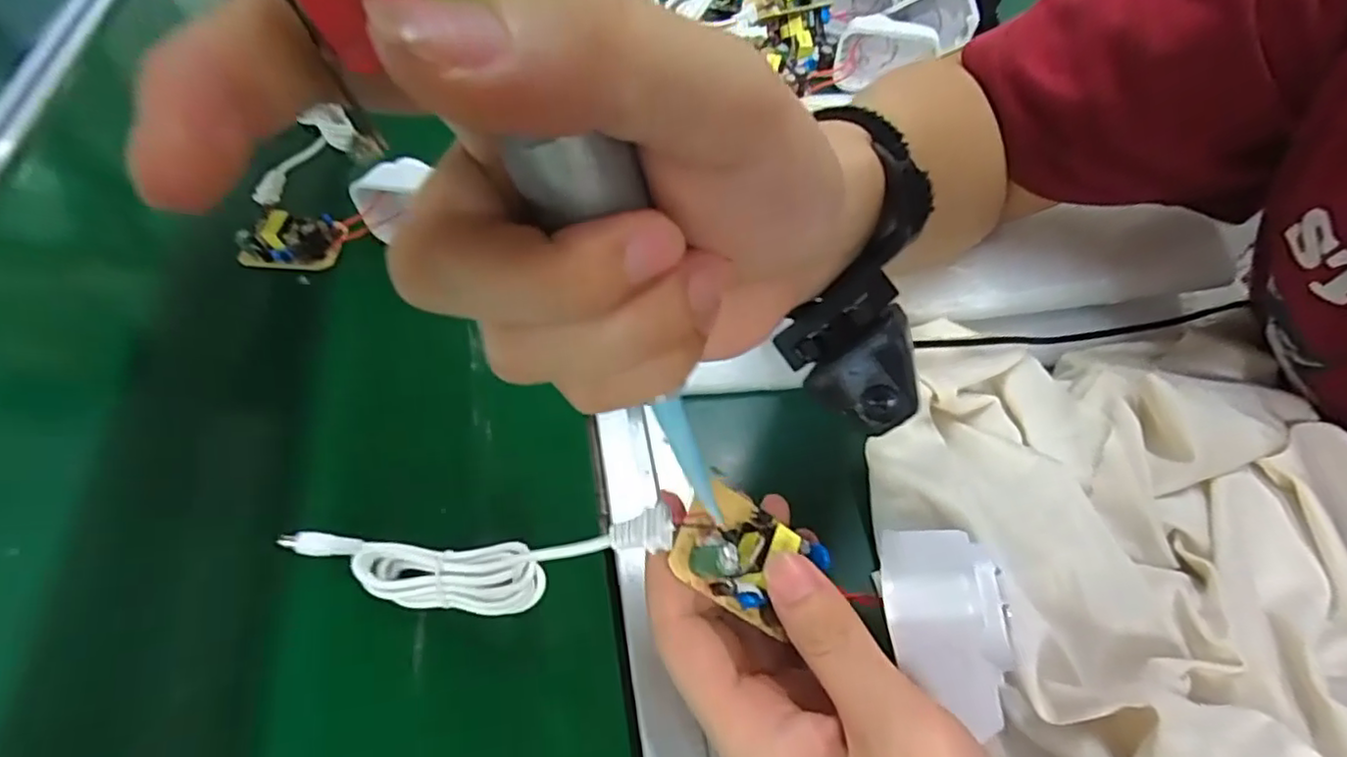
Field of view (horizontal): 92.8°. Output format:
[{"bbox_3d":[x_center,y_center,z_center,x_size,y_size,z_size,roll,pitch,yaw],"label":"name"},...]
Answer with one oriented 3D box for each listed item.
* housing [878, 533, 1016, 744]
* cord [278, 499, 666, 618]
[{"bbox_3d":[0.087,0.079,0.210,0.036,0.032,0.059,-1,54,4],"label":"housing"},{"bbox_3d":[-0.083,0.075,0.255,0.188,0.032,0.029,-11,51,25],"label":"cord"}]

